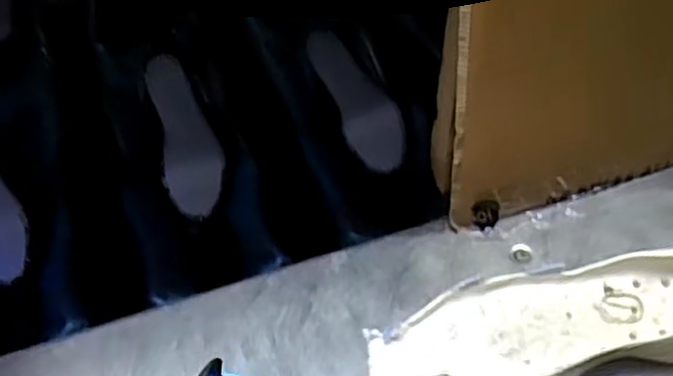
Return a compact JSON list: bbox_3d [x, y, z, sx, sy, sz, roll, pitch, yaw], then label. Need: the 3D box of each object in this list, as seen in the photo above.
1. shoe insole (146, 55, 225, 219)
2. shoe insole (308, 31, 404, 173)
[{"bbox_3d":[-0.156,-0.057,0.750,0.059,0.005,0.179,-8,70,-16],"label":"shoe insole"},{"bbox_3d":[0.020,-0.099,0.776,0.057,0.017,0.180,-22,69,-15],"label":"shoe insole"}]

